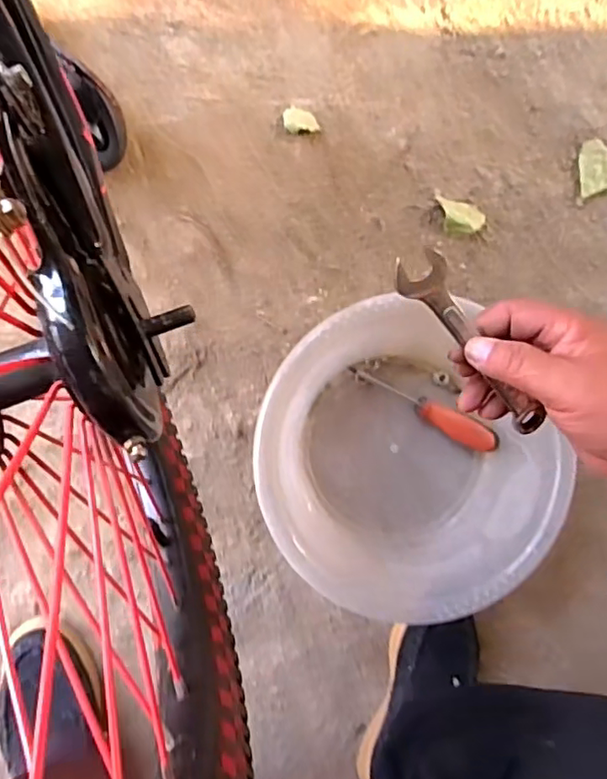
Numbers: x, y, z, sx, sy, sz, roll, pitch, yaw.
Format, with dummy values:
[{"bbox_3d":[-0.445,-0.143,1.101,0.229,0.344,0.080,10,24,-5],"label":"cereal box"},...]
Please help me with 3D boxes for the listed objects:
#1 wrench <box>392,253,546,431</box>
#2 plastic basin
[{"bbox_3d":[0.103,-0.023,0.349,0.026,0.014,0.150,-47,119,-4],"label":"wrench"},{"bbox_3d":[0.101,0.077,0.683,0.303,0.132,0.330,0,93,-9],"label":"plastic basin"}]

